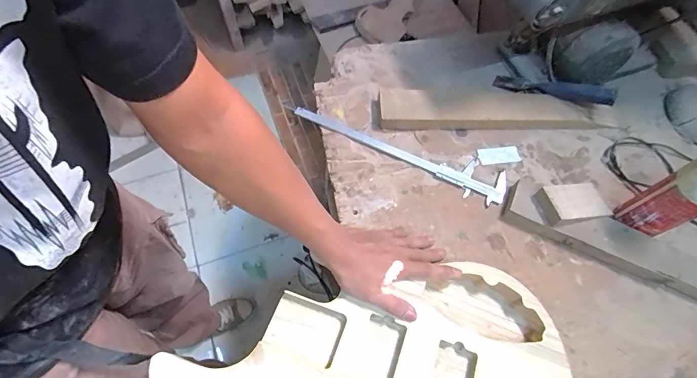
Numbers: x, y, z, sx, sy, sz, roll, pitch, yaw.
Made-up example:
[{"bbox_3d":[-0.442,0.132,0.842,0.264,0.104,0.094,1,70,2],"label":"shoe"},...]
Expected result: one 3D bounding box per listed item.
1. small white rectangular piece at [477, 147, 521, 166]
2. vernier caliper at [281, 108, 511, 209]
[{"bbox_3d":[0.271,-0.060,0.673,0.078,0.007,0.031,-7,63,-6],"label":"small white rectangular piece"},{"bbox_3d":[0.079,-0.071,0.668,0.406,0.010,0.066,22,64,8],"label":"vernier caliper"}]

